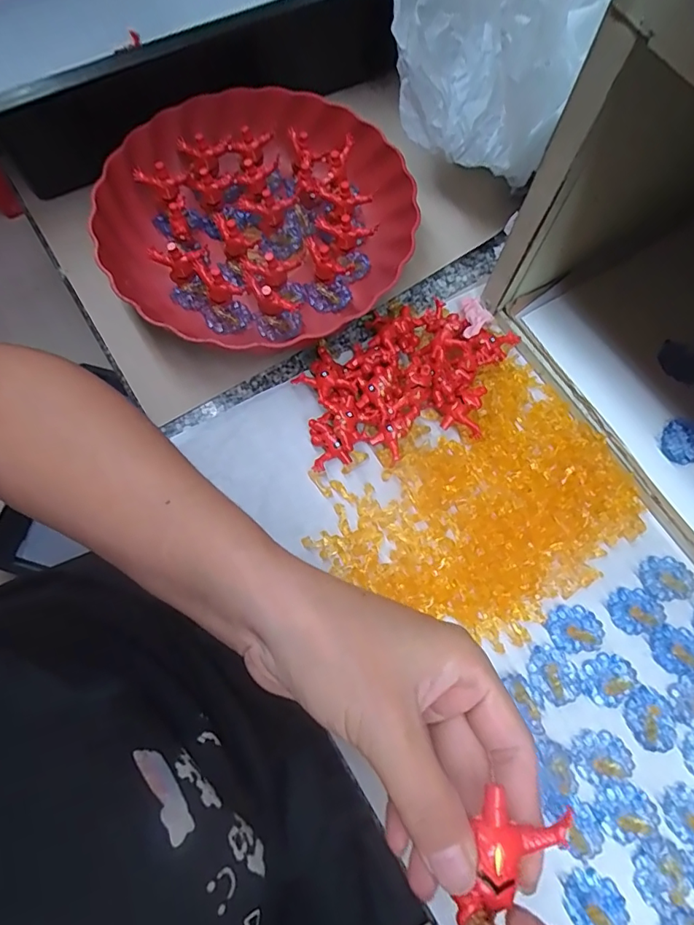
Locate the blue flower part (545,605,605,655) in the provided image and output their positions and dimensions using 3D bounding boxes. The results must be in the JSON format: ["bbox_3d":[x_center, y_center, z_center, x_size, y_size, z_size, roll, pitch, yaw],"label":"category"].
[{"bbox_3d":[0.156,0.112,0.336,0.037,0.012,0.030,0,74,2],"label":"blue flower part"}]

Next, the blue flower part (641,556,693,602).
[{"bbox_3d":[0.227,0.082,0.352,0.033,0.005,0.030,-1,74,2],"label":"blue flower part"}]

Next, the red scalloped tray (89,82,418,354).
[{"bbox_3d":[-0.071,-0.190,0.402,0.242,0.062,0.225,-12,74,-1],"label":"red scalloped tray"}]

